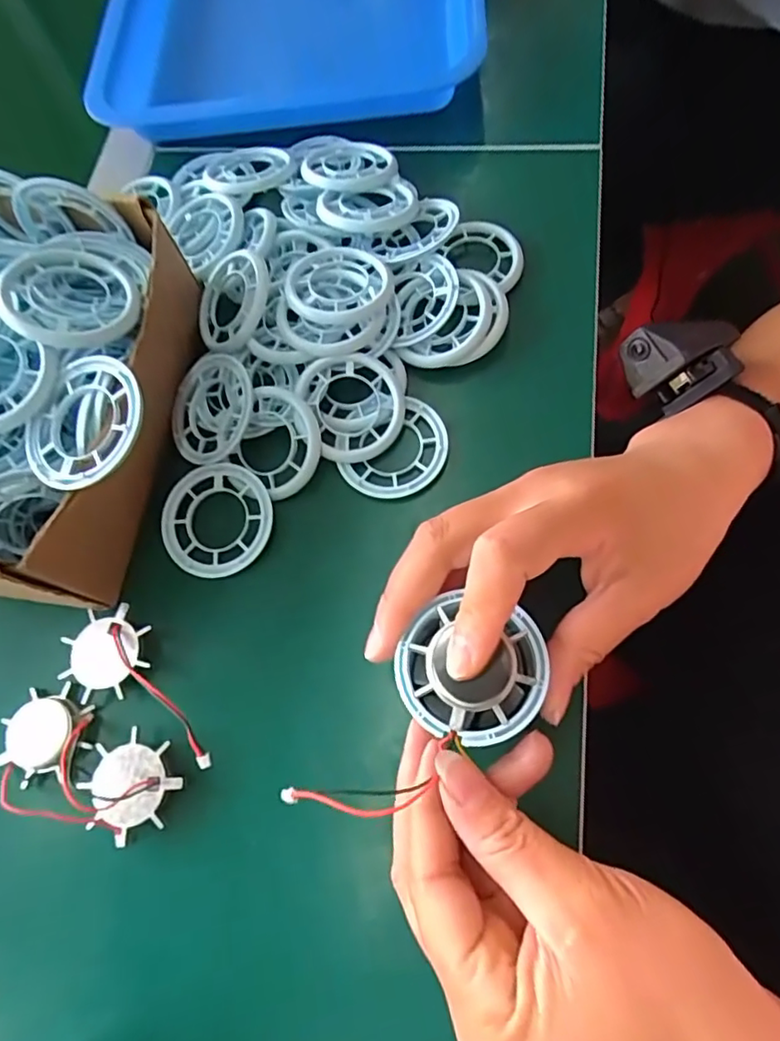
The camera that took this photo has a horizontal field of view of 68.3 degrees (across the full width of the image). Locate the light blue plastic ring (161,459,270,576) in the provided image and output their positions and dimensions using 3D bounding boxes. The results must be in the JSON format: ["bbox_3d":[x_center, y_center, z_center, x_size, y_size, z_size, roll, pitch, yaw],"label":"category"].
[{"bbox_3d":[-0.088,-0.001,0.289,0.056,0.011,0.056,-2,71,6],"label":"light blue plastic ring"}]

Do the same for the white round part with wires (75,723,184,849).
[{"bbox_3d":[-0.113,0.114,0.250,0.041,0.006,0.041,-2,71,6],"label":"white round part with wires"}]

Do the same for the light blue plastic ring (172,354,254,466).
[{"bbox_3d":[-0.093,-0.058,0.301,0.053,0.006,0.057,-3,83,27],"label":"light blue plastic ring"}]

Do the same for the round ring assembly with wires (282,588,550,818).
[{"bbox_3d":[0.013,0.072,0.207,0.052,0.010,0.101,40,77,14],"label":"round ring assembly with wires"}]

